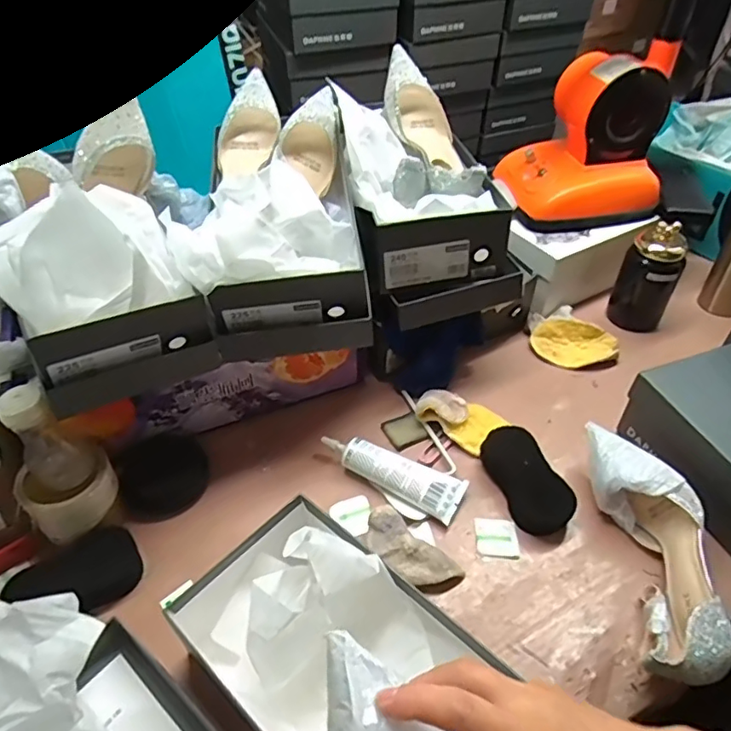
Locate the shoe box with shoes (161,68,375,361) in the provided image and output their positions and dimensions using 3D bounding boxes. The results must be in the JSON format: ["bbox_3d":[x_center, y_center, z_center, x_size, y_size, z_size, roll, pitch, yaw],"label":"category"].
[{"bbox_3d":[-0.102,-0.192,0.665,0.184,0.181,0.328,-4,44,-3],"label":"shoe box with shoes"}]

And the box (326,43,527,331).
[{"bbox_3d":[0.061,-0.231,0.735,0.182,0.197,0.297,-11,45,-11],"label":"box"}]

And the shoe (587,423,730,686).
[{"bbox_3d":[0.285,0.174,0.559,0.081,0.068,0.252,2,44,3],"label":"shoe"}]

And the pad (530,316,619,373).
[{"bbox_3d":[0.303,-0.029,0.817,0.118,0.022,0.079,20,81,7],"label":"pad"}]

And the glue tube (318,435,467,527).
[{"bbox_3d":[0.030,0.120,0.659,0.171,0.032,0.050,22,49,22],"label":"glue tube"}]

